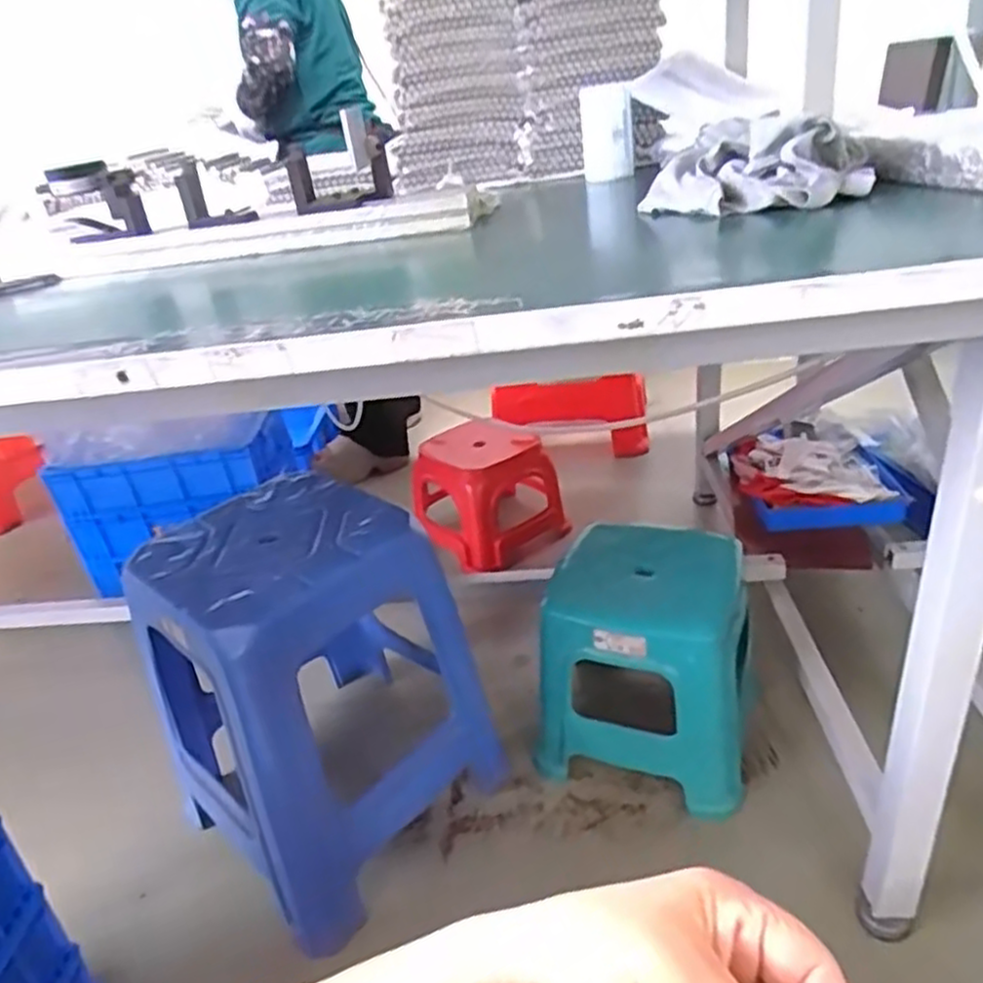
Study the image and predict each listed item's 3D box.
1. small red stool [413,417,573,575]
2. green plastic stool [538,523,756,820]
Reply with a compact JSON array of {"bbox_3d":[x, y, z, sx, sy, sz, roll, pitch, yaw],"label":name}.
[{"bbox_3d":[-0.024,-0.010,1.524,0.241,0.243,0.248,-23,32,-27],"label":"small red stool"},{"bbox_3d":[0.217,0.233,1.020,0.270,0.291,0.227,4,30,20],"label":"green plastic stool"}]

